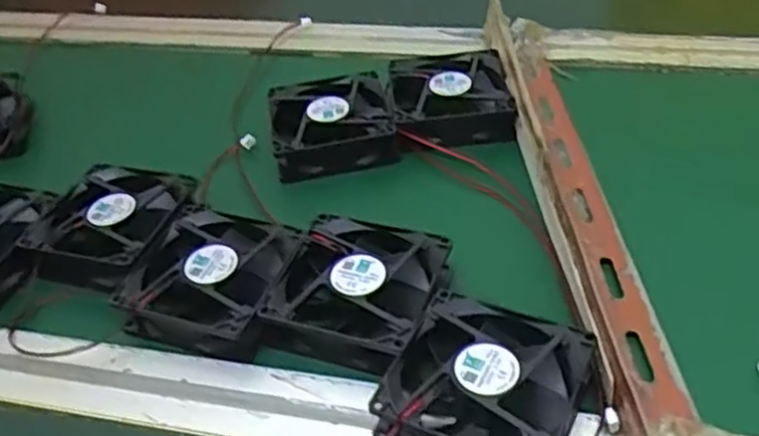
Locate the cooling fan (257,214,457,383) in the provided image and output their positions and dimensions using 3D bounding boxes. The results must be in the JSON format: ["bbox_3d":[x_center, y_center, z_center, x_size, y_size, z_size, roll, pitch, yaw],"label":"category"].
[{"bbox_3d":[-0.011,0.038,0.395,0.079,0.026,0.081,14,46,22],"label":"cooling fan"}]

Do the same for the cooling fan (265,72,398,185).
[{"bbox_3d":[-0.033,-0.065,0.517,0.081,0.024,0.079,-13,42,-6],"label":"cooling fan"}]

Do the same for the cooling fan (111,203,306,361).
[{"bbox_3d":[-0.088,0.031,0.418,0.079,0.025,0.085,9,42,20],"label":"cooling fan"}]

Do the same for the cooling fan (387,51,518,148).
[{"bbox_3d":[0.048,-0.085,0.526,0.079,0.024,0.089,-8,42,0],"label":"cooling fan"}]

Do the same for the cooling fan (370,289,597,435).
[{"bbox_3d":[0.049,0.076,0.344,0.079,0.026,0.081,13,46,22],"label":"cooling fan"}]

